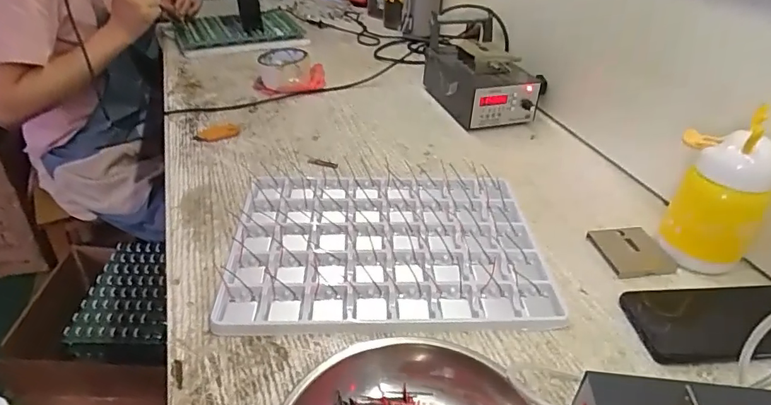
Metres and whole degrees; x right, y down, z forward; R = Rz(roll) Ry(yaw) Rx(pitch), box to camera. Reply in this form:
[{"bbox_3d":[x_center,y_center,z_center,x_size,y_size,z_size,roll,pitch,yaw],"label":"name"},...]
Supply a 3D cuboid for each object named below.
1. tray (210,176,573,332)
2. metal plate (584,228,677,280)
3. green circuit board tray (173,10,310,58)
[{"bbox_3d":[0.003,0.044,0.516,0.308,0.012,0.230,2,36,-2],"label":"tray"},{"bbox_3d":[0.260,0.051,0.524,0.068,0.008,0.068,-2,41,1],"label":"metal plate"},{"bbox_3d":[-0.299,-0.349,1.023,0.254,0.041,0.154,-17,40,-26],"label":"green circuit board tray"}]

